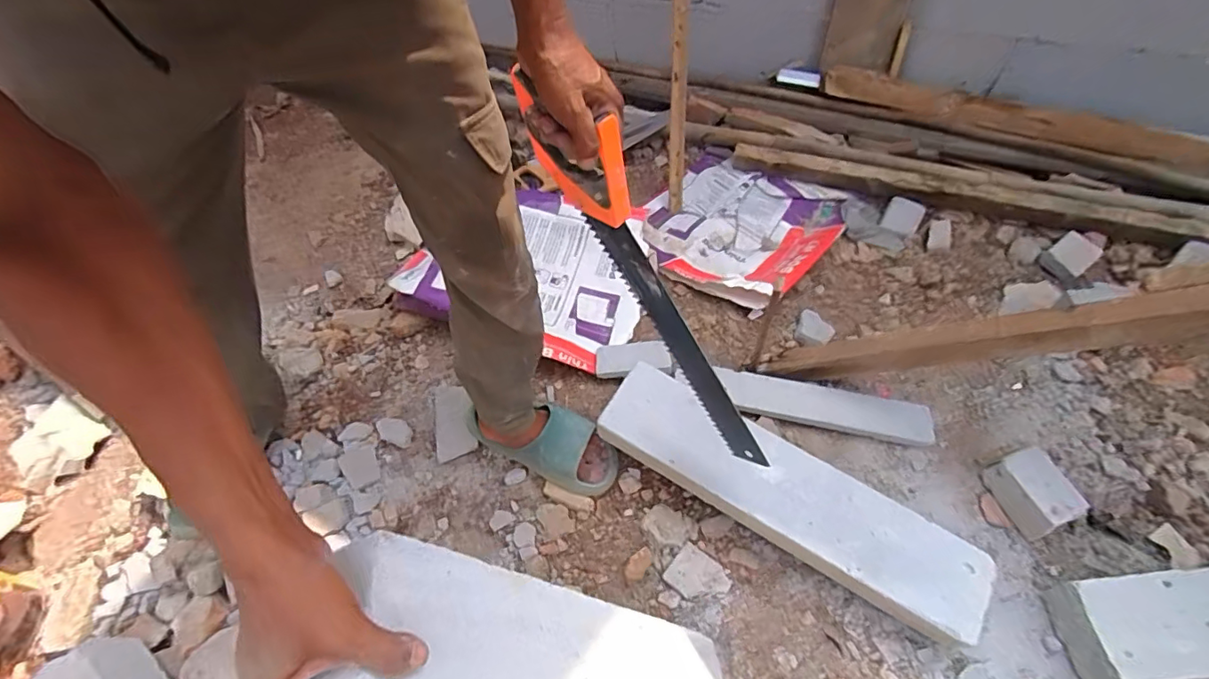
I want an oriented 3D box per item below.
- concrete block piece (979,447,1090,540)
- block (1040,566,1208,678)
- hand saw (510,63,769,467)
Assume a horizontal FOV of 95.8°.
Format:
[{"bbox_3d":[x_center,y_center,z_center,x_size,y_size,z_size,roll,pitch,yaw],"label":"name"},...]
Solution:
[{"bbox_3d":[0.676,0.240,0.863,0.084,0.078,0.114,-18,56,-7],"label":"concrete block piece"},{"bbox_3d":[0.807,0.384,0.742,0.331,0.095,0.129,-6,55,1],"label":"block"},{"bbox_3d":[0.068,-0.039,0.630,0.020,0.552,0.119,-46,29,-23],"label":"hand saw"}]

